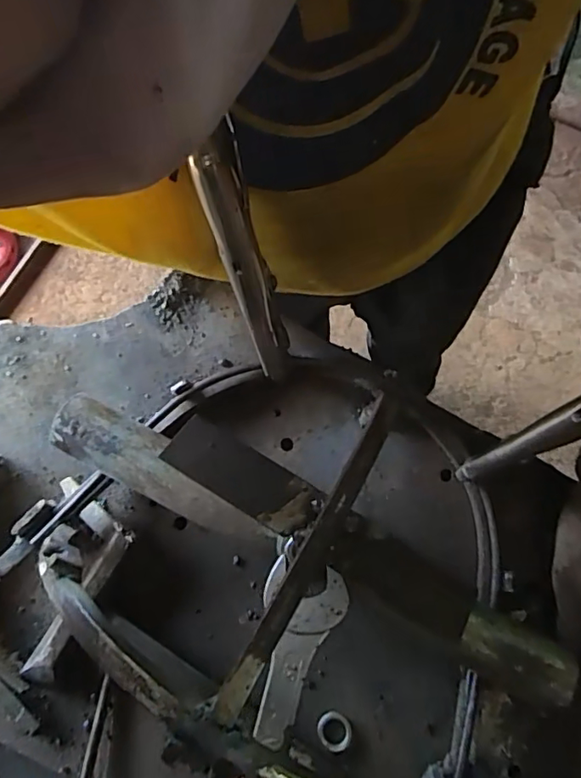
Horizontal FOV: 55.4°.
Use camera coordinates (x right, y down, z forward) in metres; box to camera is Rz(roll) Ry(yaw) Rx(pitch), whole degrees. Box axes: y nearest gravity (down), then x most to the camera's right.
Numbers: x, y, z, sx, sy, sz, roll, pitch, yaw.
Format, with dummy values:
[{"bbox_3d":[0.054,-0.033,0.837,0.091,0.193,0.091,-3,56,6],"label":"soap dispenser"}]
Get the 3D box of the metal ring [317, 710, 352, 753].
[{"bbox_3d":[0.024,0.187,0.302,0.018,0.004,0.019,0,76,1],"label":"metal ring"}]

